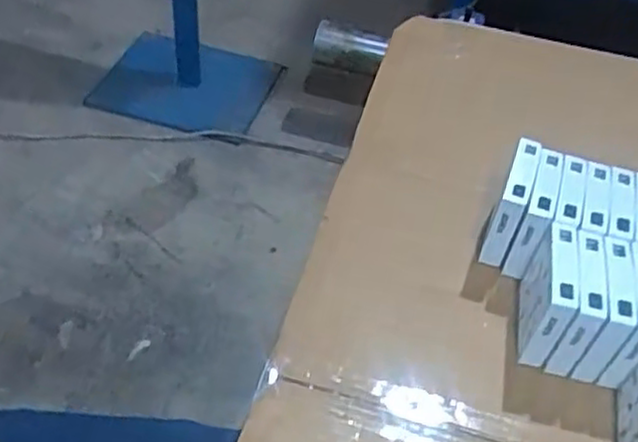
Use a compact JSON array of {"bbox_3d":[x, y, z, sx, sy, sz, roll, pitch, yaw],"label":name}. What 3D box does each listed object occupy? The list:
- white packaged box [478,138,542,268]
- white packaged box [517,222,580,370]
[{"bbox_3d":[0.176,-0.017,0.645,0.022,0.086,0.082,19,48,12],"label":"white packaged box"},{"bbox_3d":[0.188,0.058,0.579,0.027,0.084,0.094,16,48,9],"label":"white packaged box"}]

